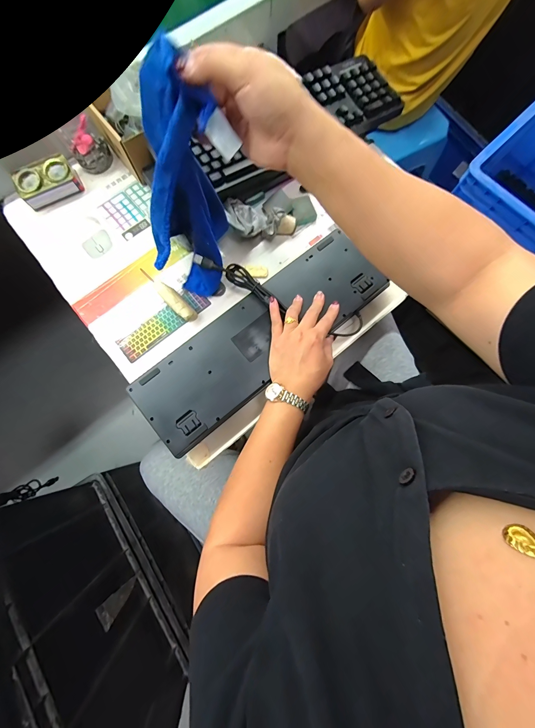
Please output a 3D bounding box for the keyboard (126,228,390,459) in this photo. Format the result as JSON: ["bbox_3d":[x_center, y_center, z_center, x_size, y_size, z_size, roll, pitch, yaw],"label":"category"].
[{"bbox_3d":[-0.009,-0.046,0.435,0.420,0.021,0.133,-40,82,-8],"label":"keyboard"}]

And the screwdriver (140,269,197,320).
[{"bbox_3d":[-0.168,-0.120,0.462,0.025,0.025,0.127,-44,83,-8],"label":"screwdriver"}]

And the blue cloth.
[{"bbox_3d":[-0.098,-0.203,0.354,0.071,0.286,0.110,12,65,1],"label":"blue cloth"}]

